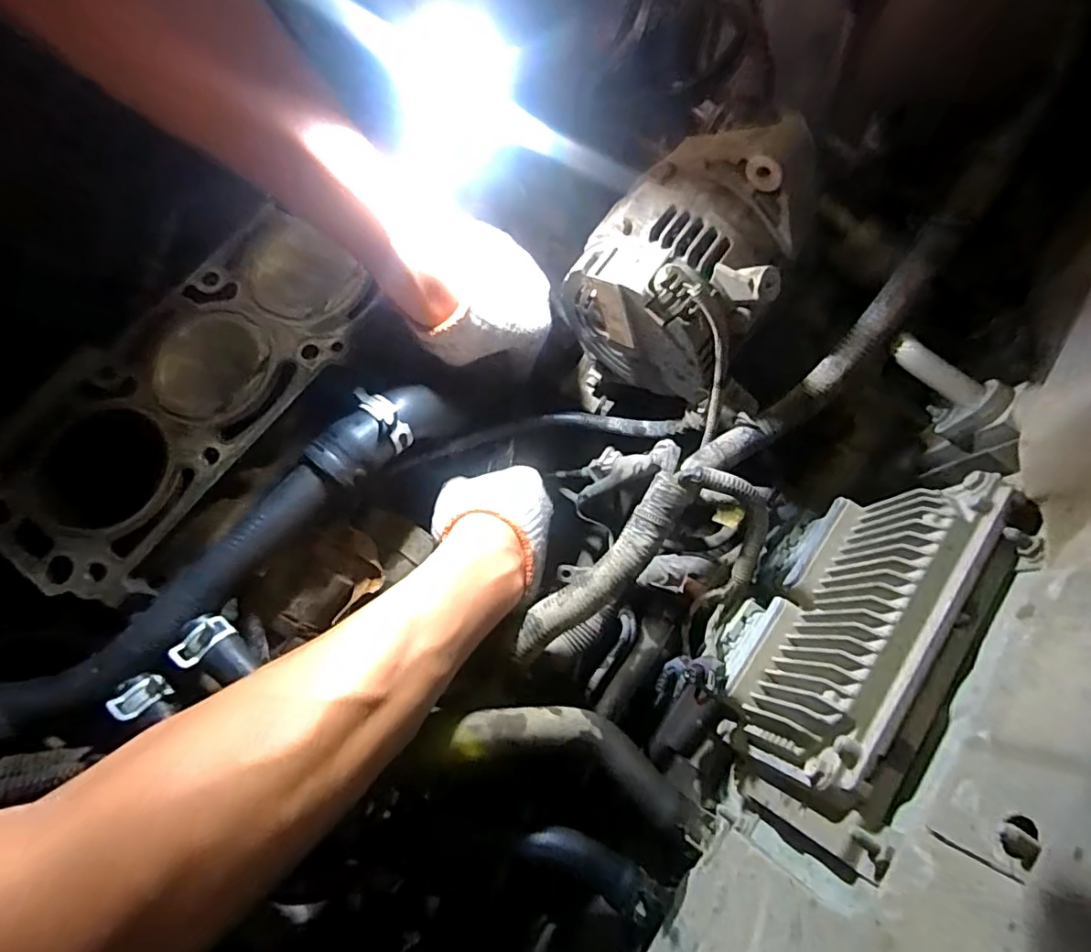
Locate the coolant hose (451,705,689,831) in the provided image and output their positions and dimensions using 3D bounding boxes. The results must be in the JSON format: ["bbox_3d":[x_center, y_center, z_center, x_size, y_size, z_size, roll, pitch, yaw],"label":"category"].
[{"bbox_3d":[0.019,0.169,0.353,0.166,0.047,0.045,27,72,-18],"label":"coolant hose"}]

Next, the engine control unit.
[{"bbox_3d":[0.165,0.083,0.317,0.065,0.124,0.209,37,75,9],"label":"engine control unit"}]

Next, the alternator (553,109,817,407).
[{"bbox_3d":[0.090,-0.133,0.413,0.126,0.195,0.125,34,74,8],"label":"alternator"}]

